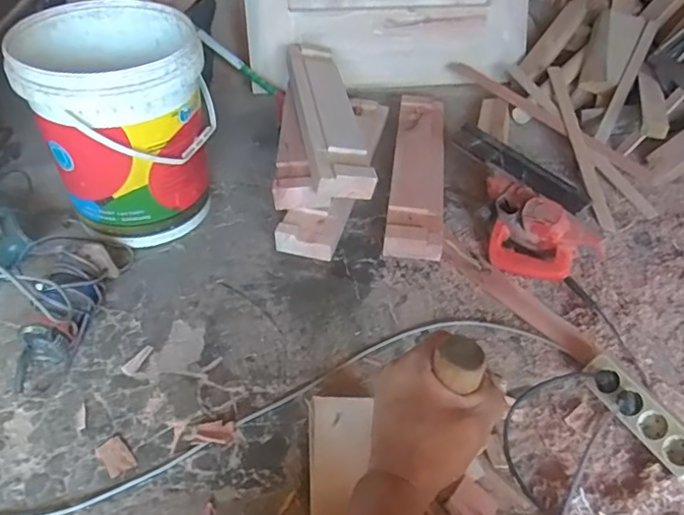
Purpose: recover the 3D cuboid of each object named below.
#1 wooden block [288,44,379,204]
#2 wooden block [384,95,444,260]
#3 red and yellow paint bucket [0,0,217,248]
[{"bbox_3d":[-0.037,-0.332,1.241,0.122,0.055,0.567,-6,46,-9],"label":"wooden block"},{"bbox_3d":[0.175,-0.215,1.267,0.115,0.061,0.582,6,46,4],"label":"wooden block"},{"bbox_3d":[-0.406,-0.251,1.063,0.303,0.347,0.299,1,46,-1],"label":"red and yellow paint bucket"}]

